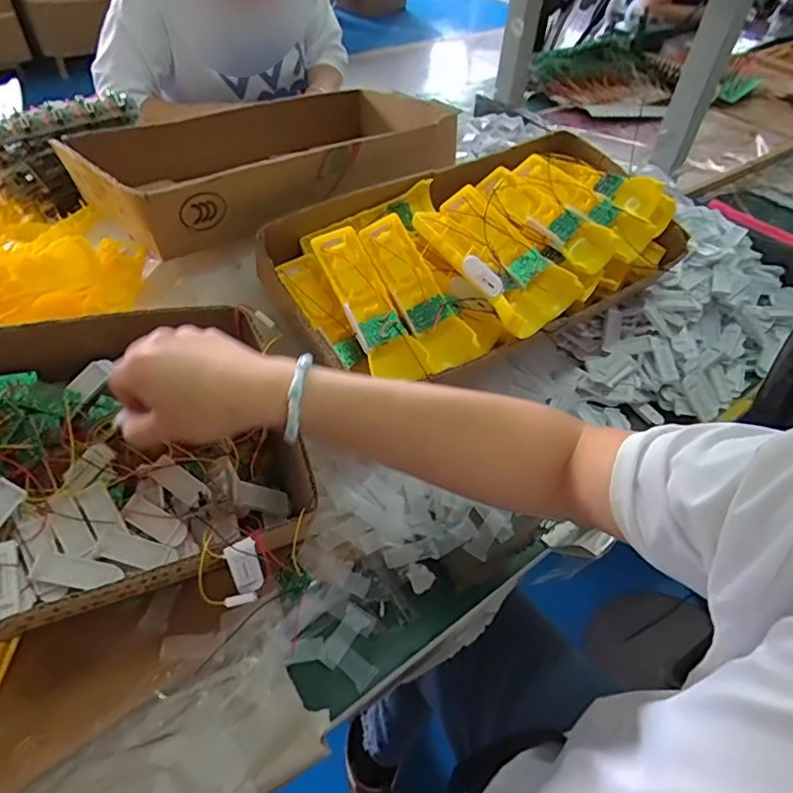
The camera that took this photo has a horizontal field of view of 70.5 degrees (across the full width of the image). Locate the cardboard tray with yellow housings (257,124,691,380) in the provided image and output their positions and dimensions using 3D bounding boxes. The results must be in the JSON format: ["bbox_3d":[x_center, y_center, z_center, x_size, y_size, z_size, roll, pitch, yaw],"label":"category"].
[{"bbox_3d":[0.091,-0.167,0.580,0.438,0.088,0.233,-26,55,-26],"label":"cardboard tray with yellow housings"}]

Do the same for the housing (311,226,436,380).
[{"bbox_3d":[-0.023,-0.082,0.499,0.049,0.023,0.161,-22,73,-23],"label":"housing"}]

